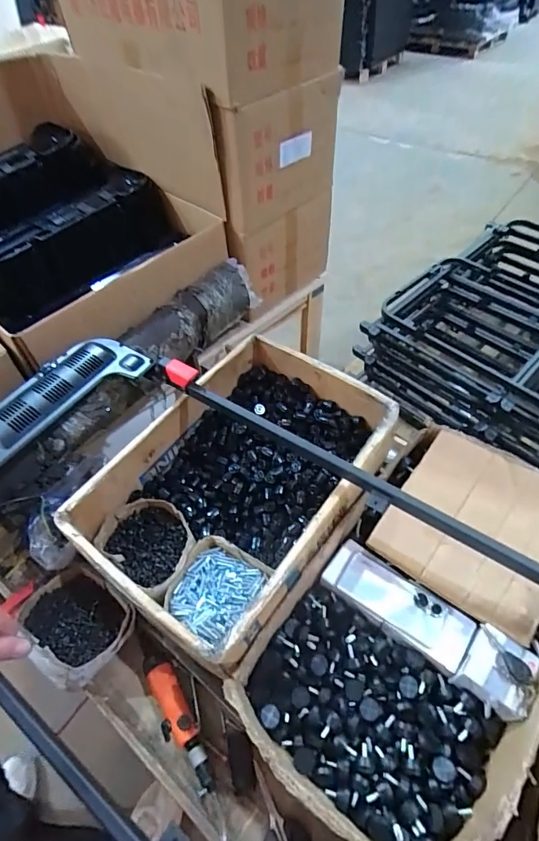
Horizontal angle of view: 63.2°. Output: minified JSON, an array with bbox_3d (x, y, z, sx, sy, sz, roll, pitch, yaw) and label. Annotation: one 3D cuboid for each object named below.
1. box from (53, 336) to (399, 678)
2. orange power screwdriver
[{"bbox_3d":[-0.046,0.105,0.772,0.355,0.132,0.516,27,58,23],"label":"box"},{"bbox_3d":[-0.145,0.450,0.669,0.048,0.031,0.204,-28,55,-18],"label":"orange power screwdriver"}]

